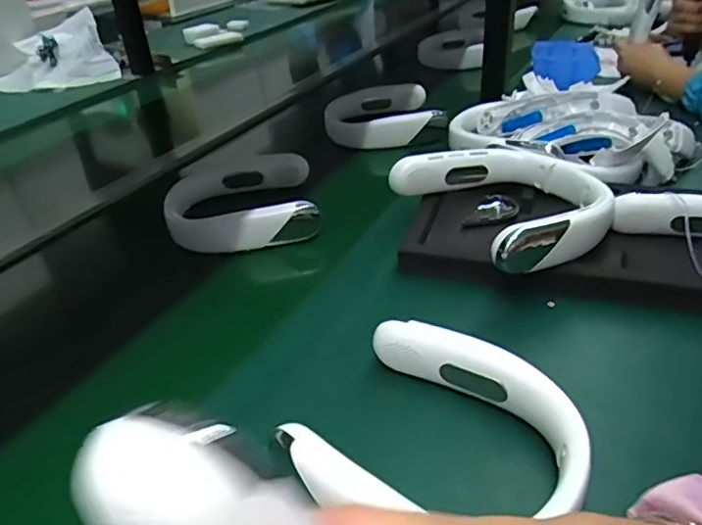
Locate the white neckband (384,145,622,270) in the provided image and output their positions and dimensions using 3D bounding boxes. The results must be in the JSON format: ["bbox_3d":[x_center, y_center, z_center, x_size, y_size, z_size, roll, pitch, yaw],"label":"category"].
[{"bbox_3d":[0.180,-0.067,0.668,0.178,0.072,0.211,-17,36,-19],"label":"white neckband"}]

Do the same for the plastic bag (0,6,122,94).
[{"bbox_3d":[-0.760,-0.498,1.438,0.325,0.128,0.285,-20,37,-23],"label":"plastic bag"}]

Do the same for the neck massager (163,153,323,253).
[{"bbox_3d":[-0.147,-0.083,0.792,0.204,0.061,0.170,-9,34,-8],"label":"neck massager"}]

